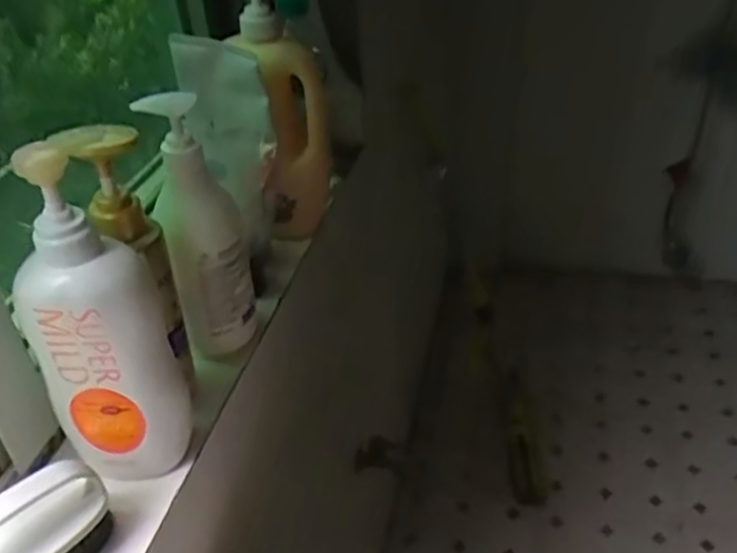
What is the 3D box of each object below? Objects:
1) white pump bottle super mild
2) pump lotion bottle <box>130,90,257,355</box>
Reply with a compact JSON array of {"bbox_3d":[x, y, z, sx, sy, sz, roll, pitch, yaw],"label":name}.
[{"bbox_3d":[-0.179,0.030,0.462,0.086,0.234,0.072,-18,38,-20],"label":"white pump bottle super mild"},{"bbox_3d":[-0.132,-0.035,0.564,0.057,0.219,0.056,0,36,4],"label":"pump lotion bottle"}]

